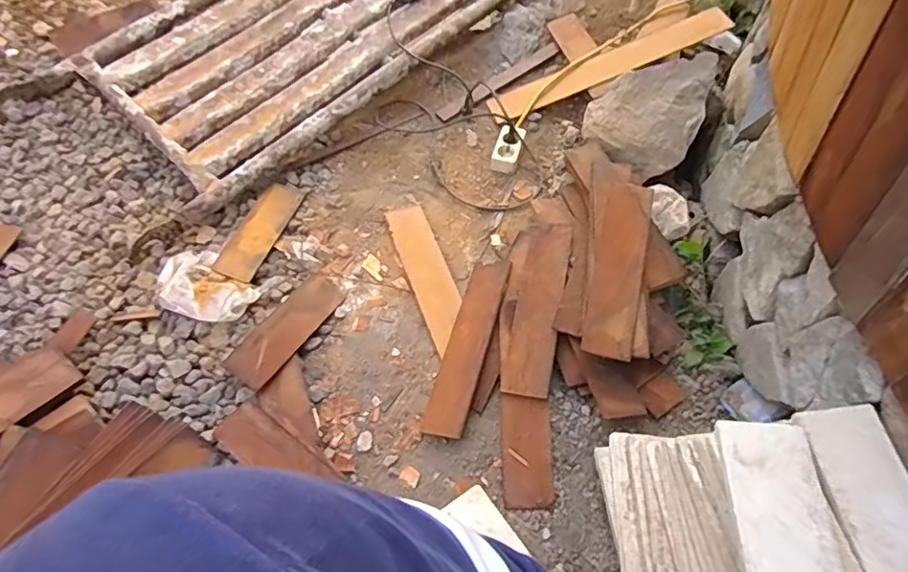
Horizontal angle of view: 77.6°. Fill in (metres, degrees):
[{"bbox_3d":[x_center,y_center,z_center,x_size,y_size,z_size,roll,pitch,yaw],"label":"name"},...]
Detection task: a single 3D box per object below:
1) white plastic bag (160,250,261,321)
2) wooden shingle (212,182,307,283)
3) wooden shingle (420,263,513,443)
[{"bbox_3d":[-0.453,0.001,1.009,0.183,0.036,0.132,38,61,21],"label":"white plastic bag"},{"bbox_3d":[-0.381,-0.115,1.118,0.083,0.014,0.244,15,56,7],"label":"wooden shingle"},{"bbox_3d":[0.025,0.100,0.991,0.073,0.013,0.330,3,58,28],"label":"wooden shingle"}]

